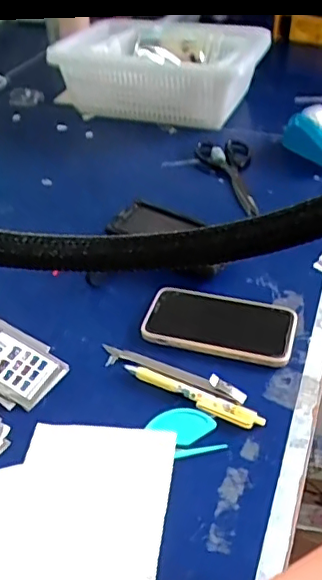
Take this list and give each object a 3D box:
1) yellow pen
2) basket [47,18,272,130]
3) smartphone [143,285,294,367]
[{"bbox_3d":[0.027,0.096,0.510,0.138,0.009,0.019,18,44,23],"label":"yellow pen"},{"bbox_3d":[0.018,-0.408,1.027,0.302,0.109,0.266,12,42,18],"label":"basket"},{"bbox_3d":[0.059,0.035,0.573,0.151,0.012,0.078,10,41,15],"label":"smartphone"}]

